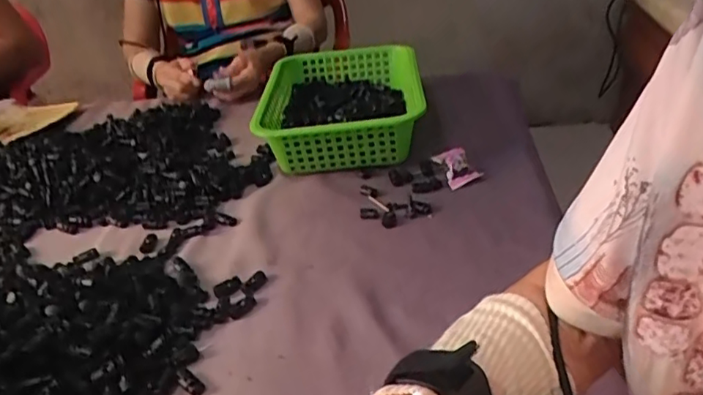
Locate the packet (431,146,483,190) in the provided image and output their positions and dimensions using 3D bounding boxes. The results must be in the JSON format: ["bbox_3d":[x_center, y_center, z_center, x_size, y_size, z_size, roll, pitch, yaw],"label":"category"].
[{"bbox_3d":[0.130,-0.040,0.704,0.042,0.028,0.053,-15,32,-12],"label":"packet"}]

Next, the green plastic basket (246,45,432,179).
[{"bbox_3d":[-0.009,-0.135,0.836,0.214,0.083,0.321,-5,32,4],"label":"green plastic basket"}]

